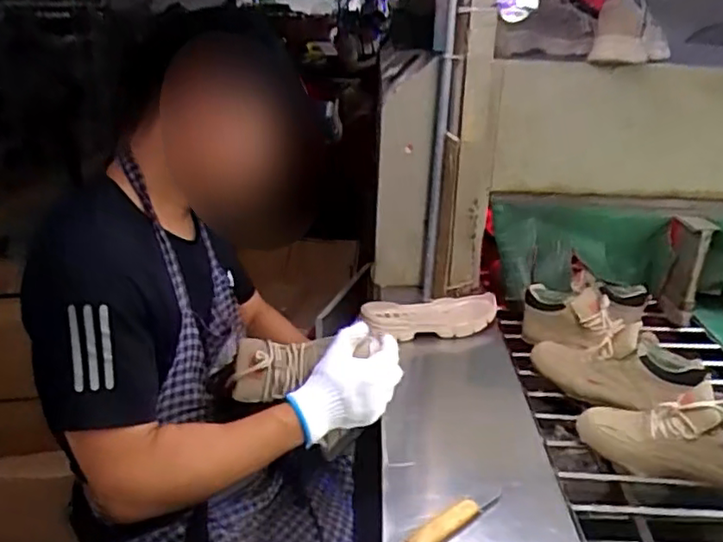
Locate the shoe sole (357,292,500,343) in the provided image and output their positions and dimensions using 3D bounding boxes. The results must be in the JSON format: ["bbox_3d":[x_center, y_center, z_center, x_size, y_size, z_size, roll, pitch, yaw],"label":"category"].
[{"bbox_3d":[0.147,0.089,1.267,0.294,0.052,0.122,-15,26,-31],"label":"shoe sole"}]

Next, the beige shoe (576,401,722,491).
[{"bbox_3d":[0.471,0.250,0.931,0.287,0.141,0.091,1,19,26],"label":"beige shoe"}]

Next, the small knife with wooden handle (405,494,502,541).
[{"bbox_3d":[0.117,0.301,0.779,0.150,0.020,0.026,-18,27,-36],"label":"small knife with wooden handle"}]

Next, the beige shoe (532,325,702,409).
[{"bbox_3d":[0.426,0.160,1.096,0.293,0.115,0.086,-1,12,44],"label":"beige shoe"}]

